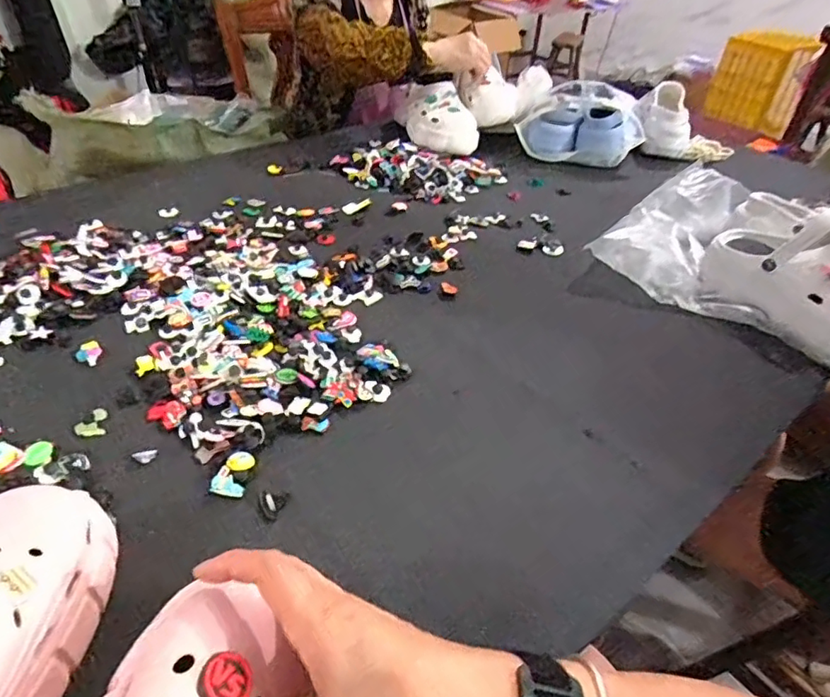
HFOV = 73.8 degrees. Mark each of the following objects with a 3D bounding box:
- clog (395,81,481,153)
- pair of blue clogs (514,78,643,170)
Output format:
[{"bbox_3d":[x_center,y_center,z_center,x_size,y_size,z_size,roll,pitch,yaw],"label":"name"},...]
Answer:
[{"bbox_3d":[0.046,-0.468,1.110,0.119,0.082,0.201,-18,45,-24],"label":"clog"},{"bbox_3d":[0.342,-0.454,1.120,0.230,0.122,0.156,18,42,16],"label":"pair of blue clogs"}]

